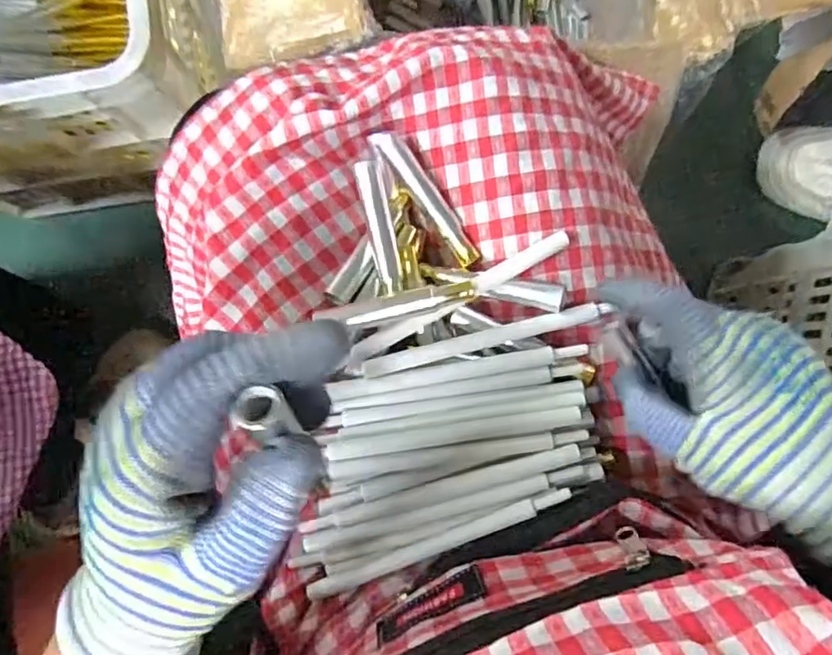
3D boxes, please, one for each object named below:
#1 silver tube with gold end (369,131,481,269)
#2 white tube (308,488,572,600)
[{"bbox_3d":[0.007,-0.075,0.333,0.015,0.009,0.090,-36,88,-4],"label":"silver tube with gold end"},{"bbox_3d":[0.011,0.118,0.312,0.150,0.010,0.011,-26,87,11],"label":"white tube"}]

